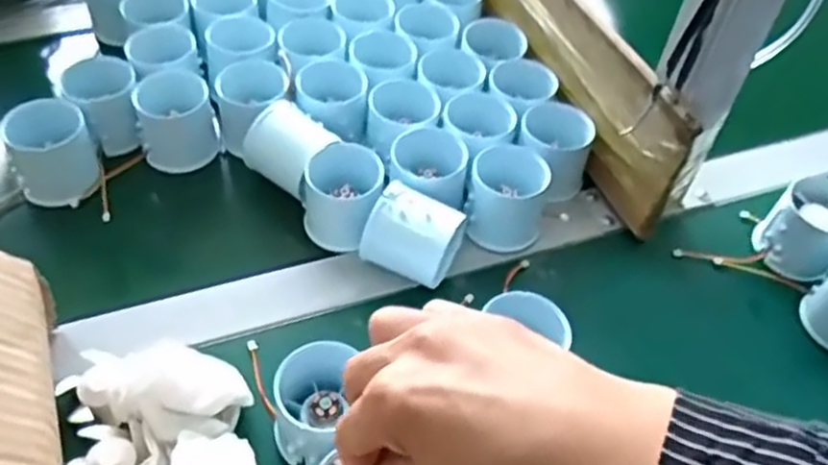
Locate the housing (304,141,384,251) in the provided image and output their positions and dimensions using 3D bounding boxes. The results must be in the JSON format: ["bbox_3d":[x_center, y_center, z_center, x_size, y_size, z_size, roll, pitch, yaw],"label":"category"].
[{"bbox_3d":[-0.047,-0.024,0.497,0.049,0.046,0.055,3,49,-3],"label":"housing"}]

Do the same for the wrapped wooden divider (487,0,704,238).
[{"bbox_3d":[0.091,-0.175,0.594,0.017,0.092,0.396,-13,52,-16],"label":"wrapped wooden divider"}]

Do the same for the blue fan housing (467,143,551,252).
[{"bbox_3d":[0.062,-0.025,0.505,0.048,0.050,0.057,11,49,4],"label":"blue fan housing"}]

